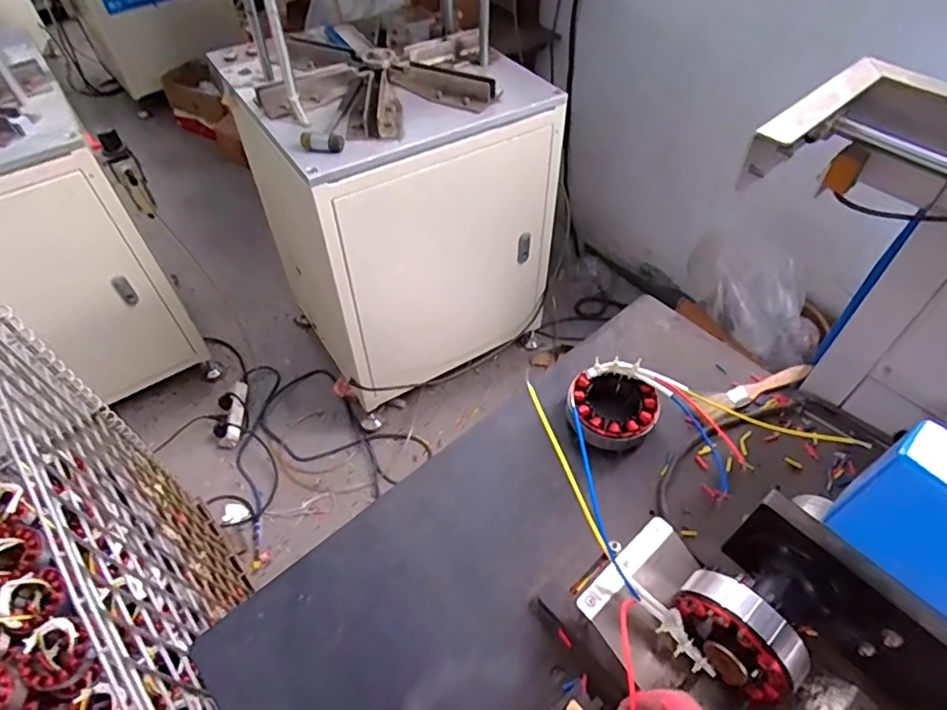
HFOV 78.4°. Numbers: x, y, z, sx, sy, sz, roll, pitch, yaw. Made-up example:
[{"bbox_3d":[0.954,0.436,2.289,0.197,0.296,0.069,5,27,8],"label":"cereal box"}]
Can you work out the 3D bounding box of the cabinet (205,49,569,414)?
[{"bbox_3d":[-0.180,-0.356,1.420,0.567,0.642,0.544,-26,55,-18],"label":"cabinet"}]

